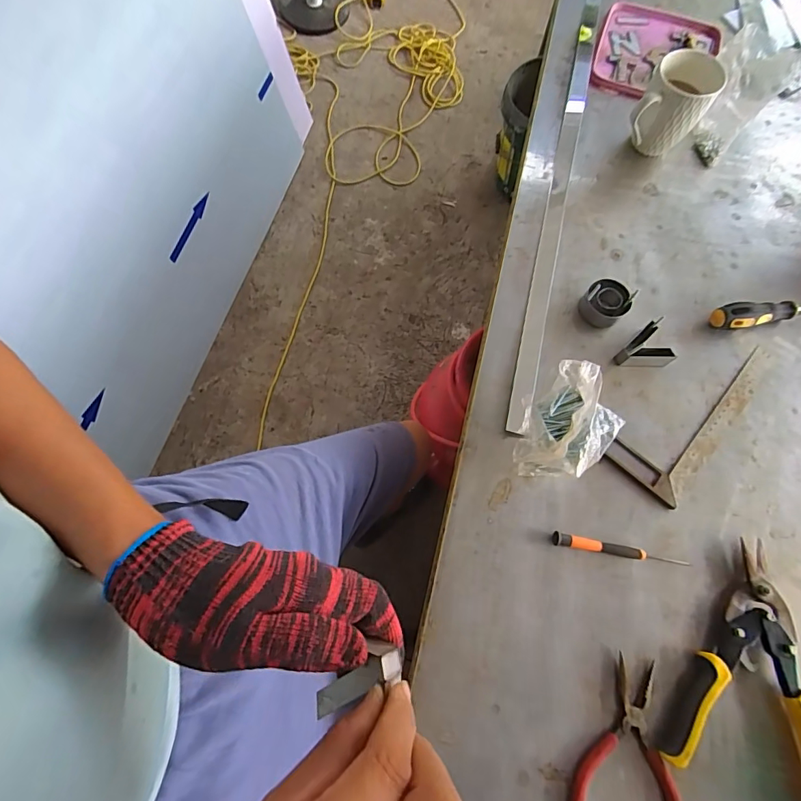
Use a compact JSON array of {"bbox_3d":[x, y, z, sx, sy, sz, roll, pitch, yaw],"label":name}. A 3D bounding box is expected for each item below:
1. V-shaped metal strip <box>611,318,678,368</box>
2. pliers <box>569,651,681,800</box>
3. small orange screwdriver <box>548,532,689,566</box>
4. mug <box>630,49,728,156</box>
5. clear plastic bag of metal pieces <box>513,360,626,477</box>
[{"bbox_3d":[0.295,-0.059,0.552,0.061,0.034,0.049,-27,74,-10],"label":"V-shaped metal strip"},{"bbox_3d":[0.216,0.324,0.428,0.098,0.012,0.142,13,71,3],"label":"pliers"},{"bbox_3d":[0.233,0.159,0.486,0.140,0.009,0.014,9,71,2],"label":"small orange screwdriver"},{"bbox_3d":[0.371,-0.399,0.633,0.085,0.107,0.111,30,73,8],"label":"mug"},{"bbox_3d":[0.180,0.030,0.499,0.132,0.077,0.097,-43,77,-14],"label":"clear plastic bag of metal pieces"}]

